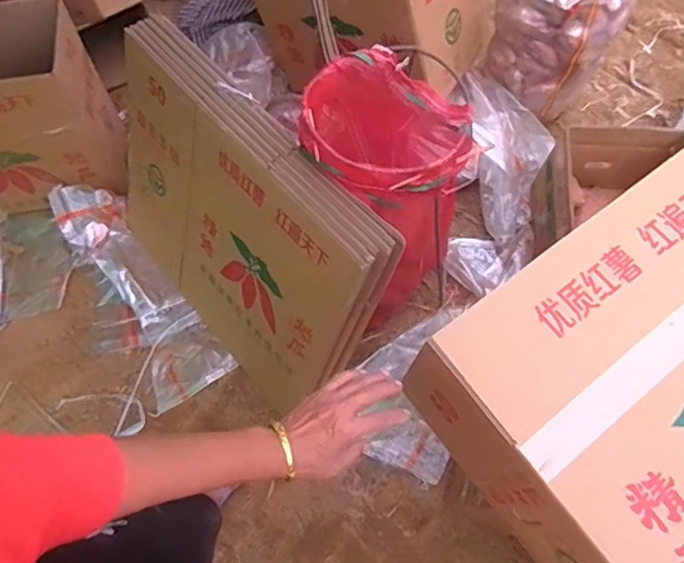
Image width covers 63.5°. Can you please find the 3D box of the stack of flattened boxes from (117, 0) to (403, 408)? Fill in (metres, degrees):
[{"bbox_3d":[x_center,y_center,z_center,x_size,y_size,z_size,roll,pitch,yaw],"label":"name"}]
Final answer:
[{"bbox_3d":[-0.253,-0.107,1.236,0.761,0.617,0.087,44,48,19],"label":"stack of flattened boxes"}]

